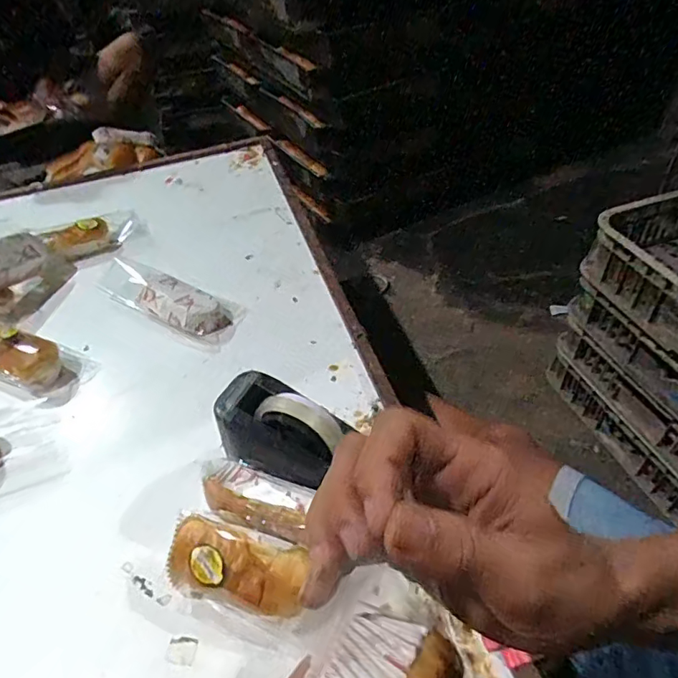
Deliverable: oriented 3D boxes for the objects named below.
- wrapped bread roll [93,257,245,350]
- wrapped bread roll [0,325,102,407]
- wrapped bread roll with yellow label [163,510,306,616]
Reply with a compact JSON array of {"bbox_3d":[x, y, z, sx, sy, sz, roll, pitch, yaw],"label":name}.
[{"bbox_3d":[-0.255,-0.063,0.745,0.241,0.038,0.089,20,49,23],"label":"wrapped bread roll"},{"bbox_3d":[-0.420,0.023,0.665,0.175,0.045,0.091,19,49,22],"label":"wrapped bread roll"},{"bbox_3d":[-0.091,0.204,0.448,0.127,0.052,0.063,9,46,13],"label":"wrapped bread roll with yellow label"}]

